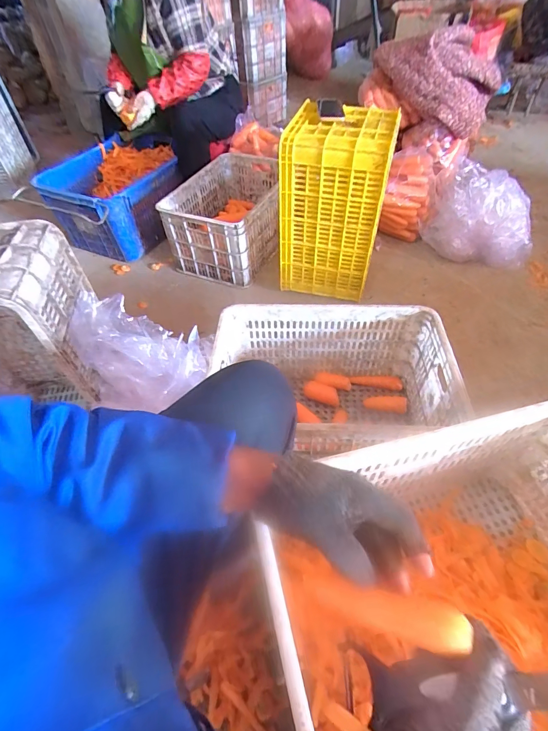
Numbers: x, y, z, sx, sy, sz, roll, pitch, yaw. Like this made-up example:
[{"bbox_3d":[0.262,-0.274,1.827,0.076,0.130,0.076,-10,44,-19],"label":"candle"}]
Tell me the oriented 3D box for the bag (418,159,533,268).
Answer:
[{"bbox_3d":[0.764,-0.543,1.336,0.385,0.309,0.207,19,54,18],"label":"bag"}]

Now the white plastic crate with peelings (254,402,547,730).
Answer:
[{"bbox_3d":[0.311,0.372,0.601,0.606,0.324,0.424,-14,51,-7],"label":"white plastic crate with peelings"}]

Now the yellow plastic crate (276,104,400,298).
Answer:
[{"bbox_3d":[0.197,-0.503,1.183,0.294,0.494,0.264,14,53,15],"label":"yellow plastic crate"}]

